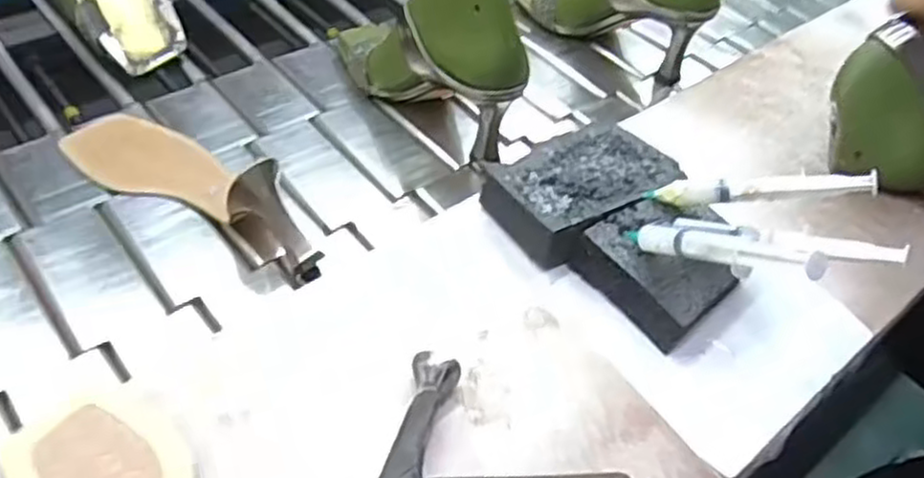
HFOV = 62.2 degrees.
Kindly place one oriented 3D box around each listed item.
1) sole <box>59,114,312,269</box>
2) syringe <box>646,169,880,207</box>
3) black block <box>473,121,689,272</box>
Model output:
[{"bbox_3d":[-0.201,-0.055,0.575,0.224,0.063,0.067,24,49,15],"label":"sole"},{"bbox_3d":[0.191,-0.033,0.495,0.138,0.013,0.014,-3,43,21],"label":"syringe"},{"bbox_3d":[0.086,-0.038,0.541,0.128,0.030,0.082,-24,55,-27],"label":"black block"}]

